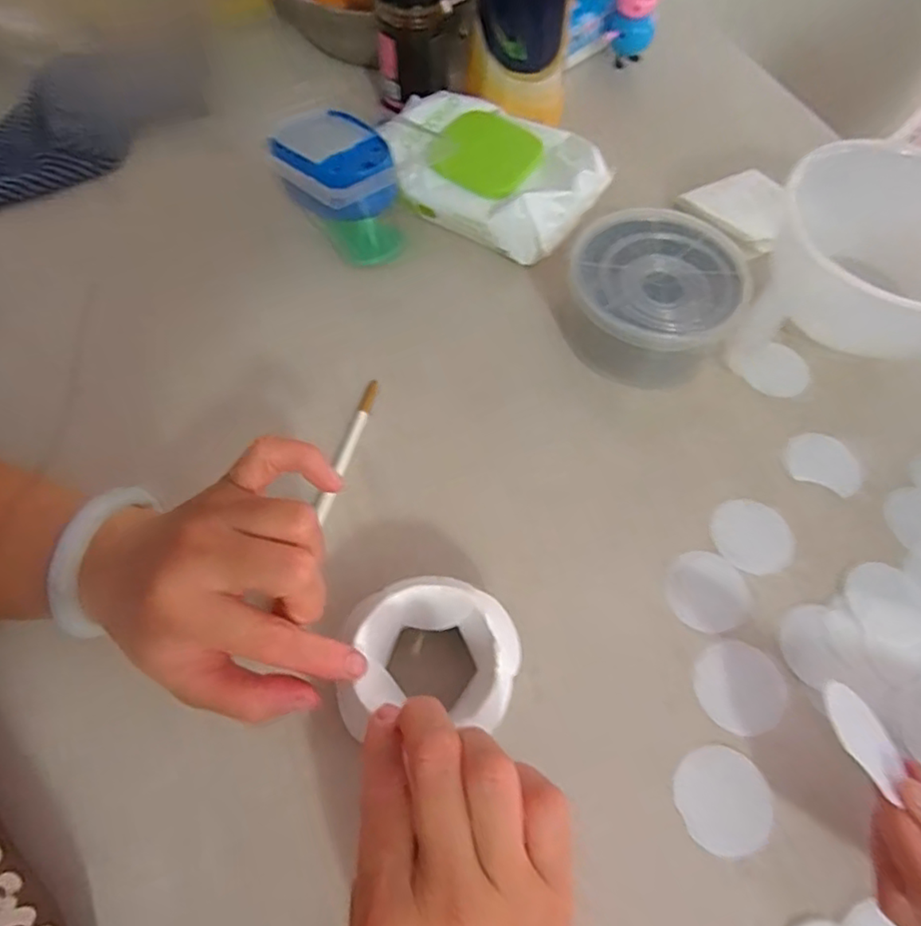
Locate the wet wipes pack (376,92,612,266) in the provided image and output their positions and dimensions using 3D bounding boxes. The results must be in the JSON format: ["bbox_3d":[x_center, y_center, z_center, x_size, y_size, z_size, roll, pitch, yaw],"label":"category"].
[{"bbox_3d":[0.021,-0.231,0.495,0.167,0.058,0.121,26,65,14],"label":"wet wipes pack"}]

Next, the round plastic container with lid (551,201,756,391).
[{"bbox_3d":[0.133,-0.118,0.434,0.115,0.060,0.106,0,62,0],"label":"round plastic container with lid"}]

